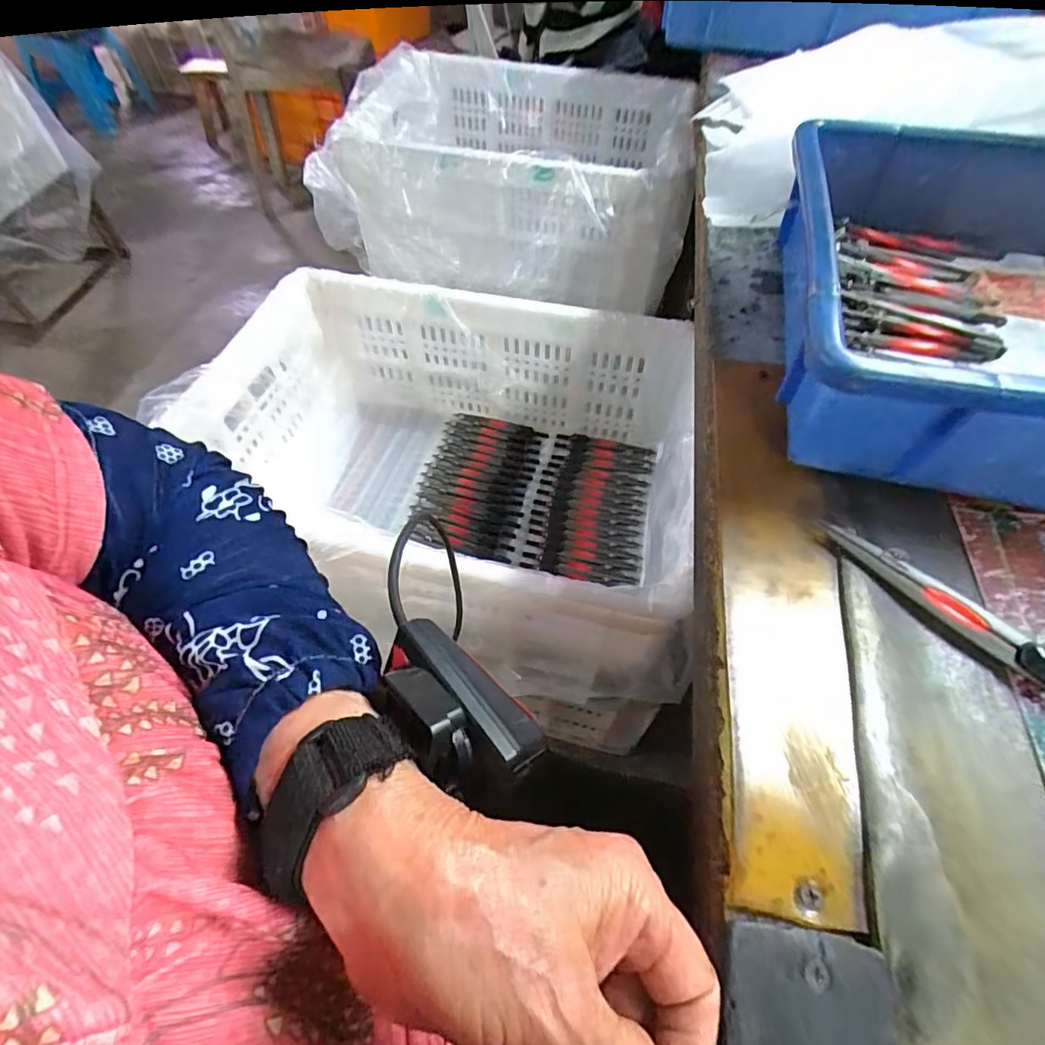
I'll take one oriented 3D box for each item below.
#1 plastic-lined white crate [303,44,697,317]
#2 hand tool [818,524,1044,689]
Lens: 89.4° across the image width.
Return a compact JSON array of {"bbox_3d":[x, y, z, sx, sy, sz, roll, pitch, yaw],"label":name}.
[{"bbox_3d":[-0.020,-0.566,0.846,0.528,0.199,0.414,7,56,4],"label":"plastic-lined white crate"},{"bbox_3d":[0.192,0.041,0.231,0.014,0.012,0.126,-36,63,-22],"label":"hand tool"}]

